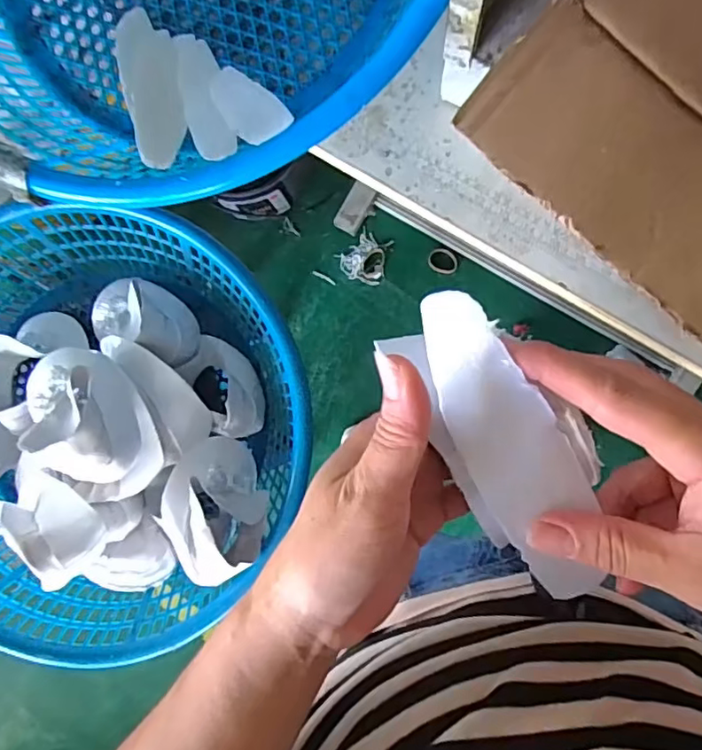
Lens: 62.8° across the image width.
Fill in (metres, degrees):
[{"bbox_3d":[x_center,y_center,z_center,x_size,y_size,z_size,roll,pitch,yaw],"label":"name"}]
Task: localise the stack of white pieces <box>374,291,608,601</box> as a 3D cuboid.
[{"bbox_3d":[0.069,0.032,0.241,0.054,0.028,0.141,-29,90,5],"label":"stack of white pieces"}]

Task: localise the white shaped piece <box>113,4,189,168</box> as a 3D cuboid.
[{"bbox_3d":[-0.173,-0.252,0.502,0.049,0.010,0.172,-18,71,5],"label":"white shaped piece"}]

